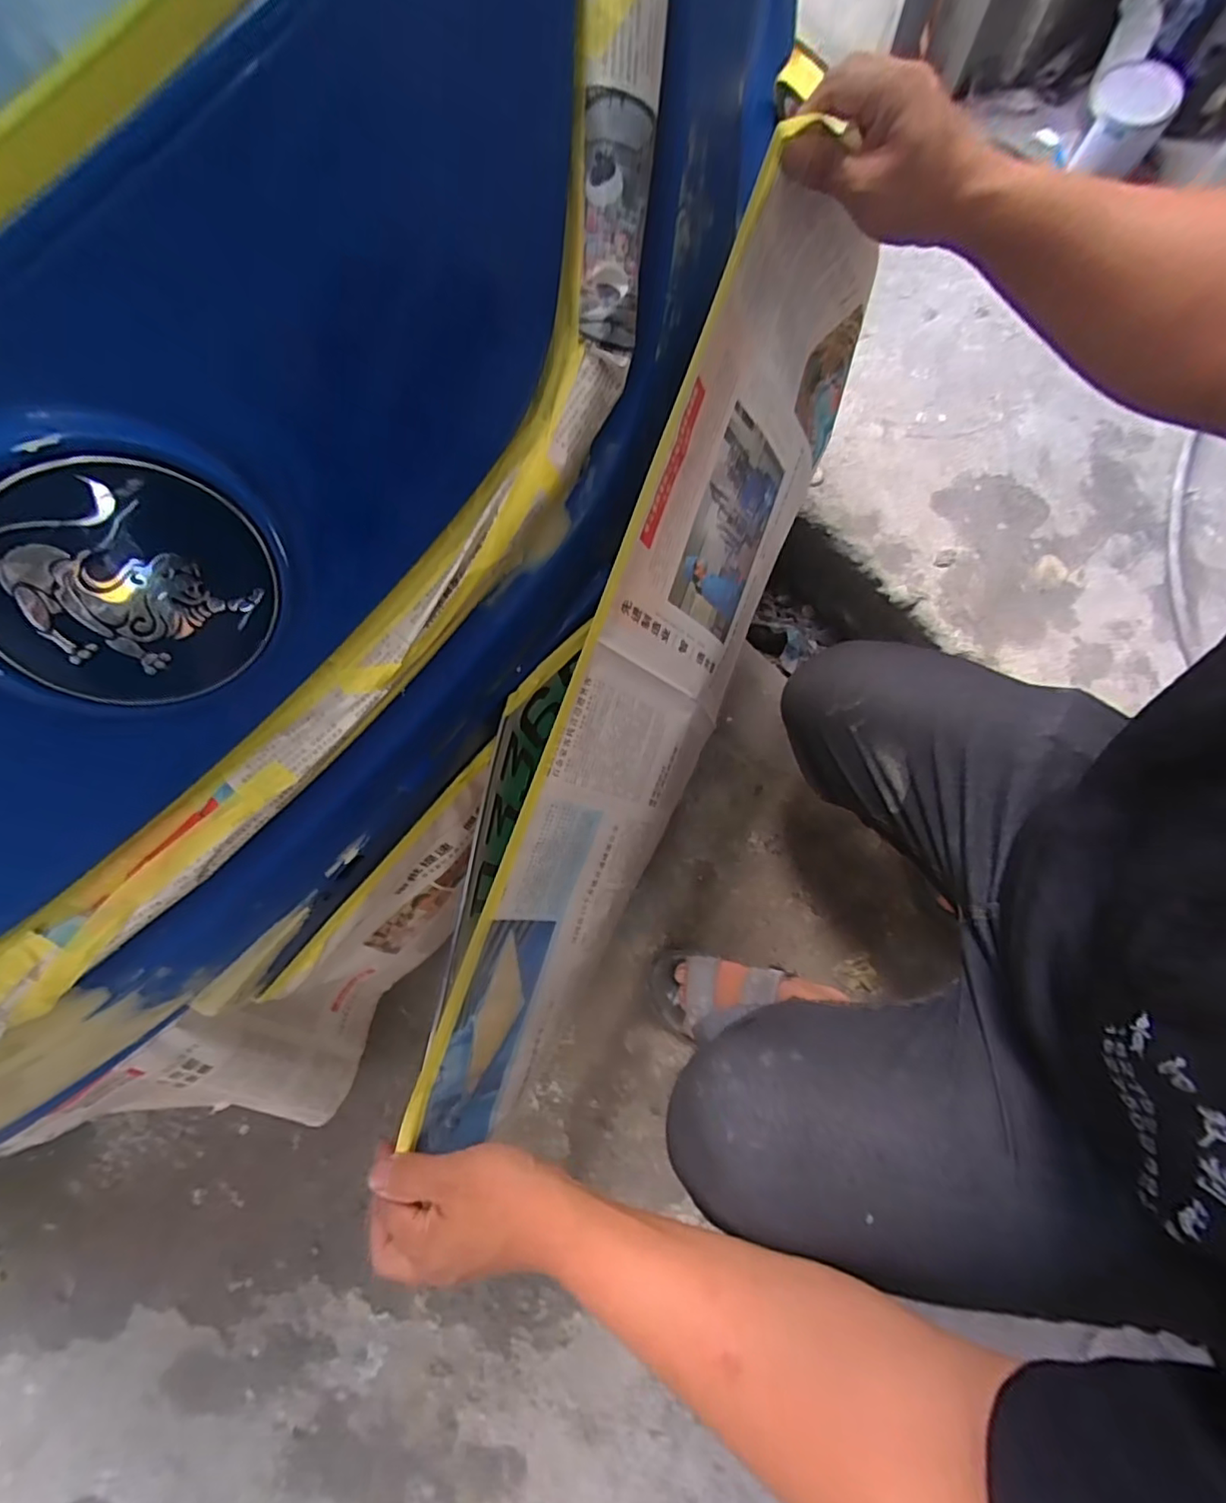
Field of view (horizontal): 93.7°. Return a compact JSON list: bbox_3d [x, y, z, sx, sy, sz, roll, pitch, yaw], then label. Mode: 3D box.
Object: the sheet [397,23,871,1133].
[{"bbox_3d":[0.048,-0.062,0.442,0.025,0.216,0.697,18,90,40],"label":"sheet"}]

